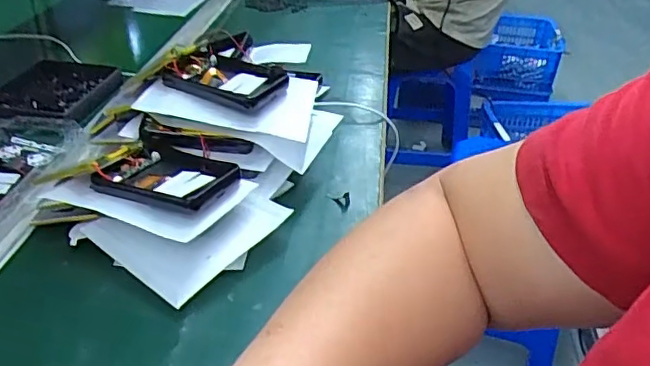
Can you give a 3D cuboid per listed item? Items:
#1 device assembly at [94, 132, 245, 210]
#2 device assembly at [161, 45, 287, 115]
[{"bbox_3d":[-0.128,-0.009,0.486,0.109,0.023,0.092,14,35,16],"label":"device assembly"},{"bbox_3d":[-0.094,-0.106,0.556,0.108,0.034,0.075,16,36,18],"label":"device assembly"}]

